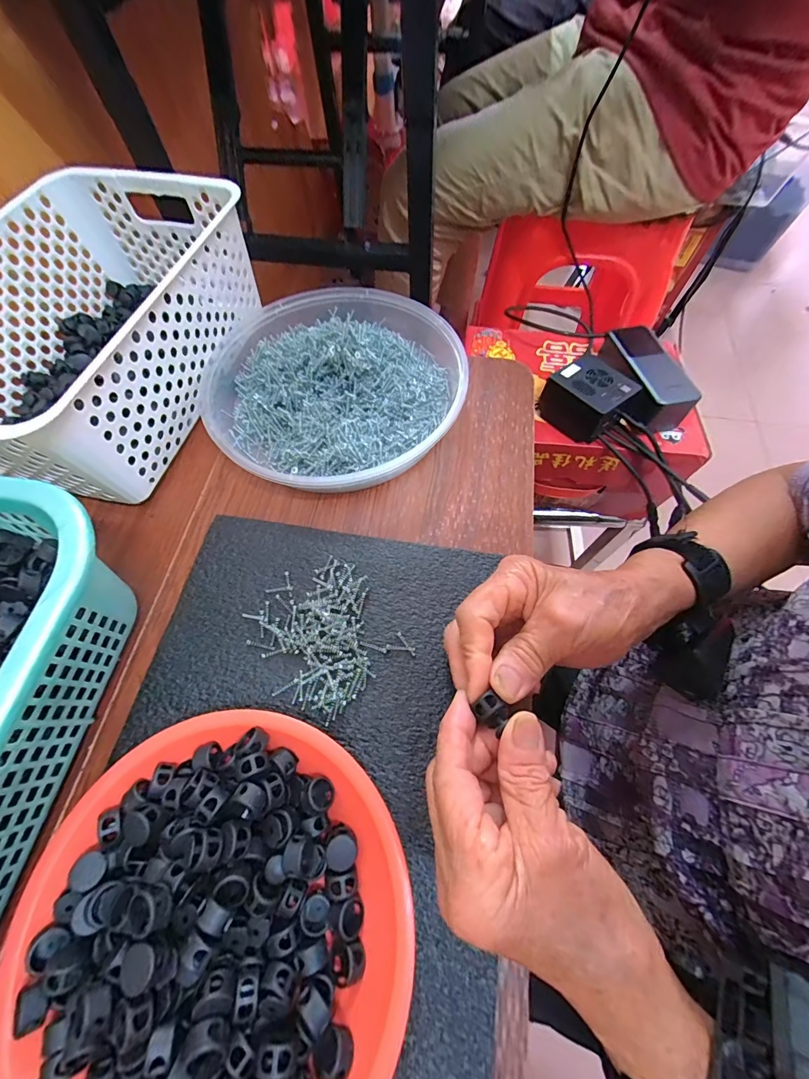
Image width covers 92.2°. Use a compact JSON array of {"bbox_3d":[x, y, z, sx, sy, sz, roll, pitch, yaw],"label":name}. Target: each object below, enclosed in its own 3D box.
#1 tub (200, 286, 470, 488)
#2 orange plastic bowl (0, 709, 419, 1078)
[{"bbox_3d":[-0.065,-0.149,0.365,0.228,0.047,0.223,0,65,1],"label":"tub"},{"bbox_3d":[-0.108,0.202,0.189,0.227,0.040,0.194,-37,70,-15],"label":"orange plastic bowl"}]

